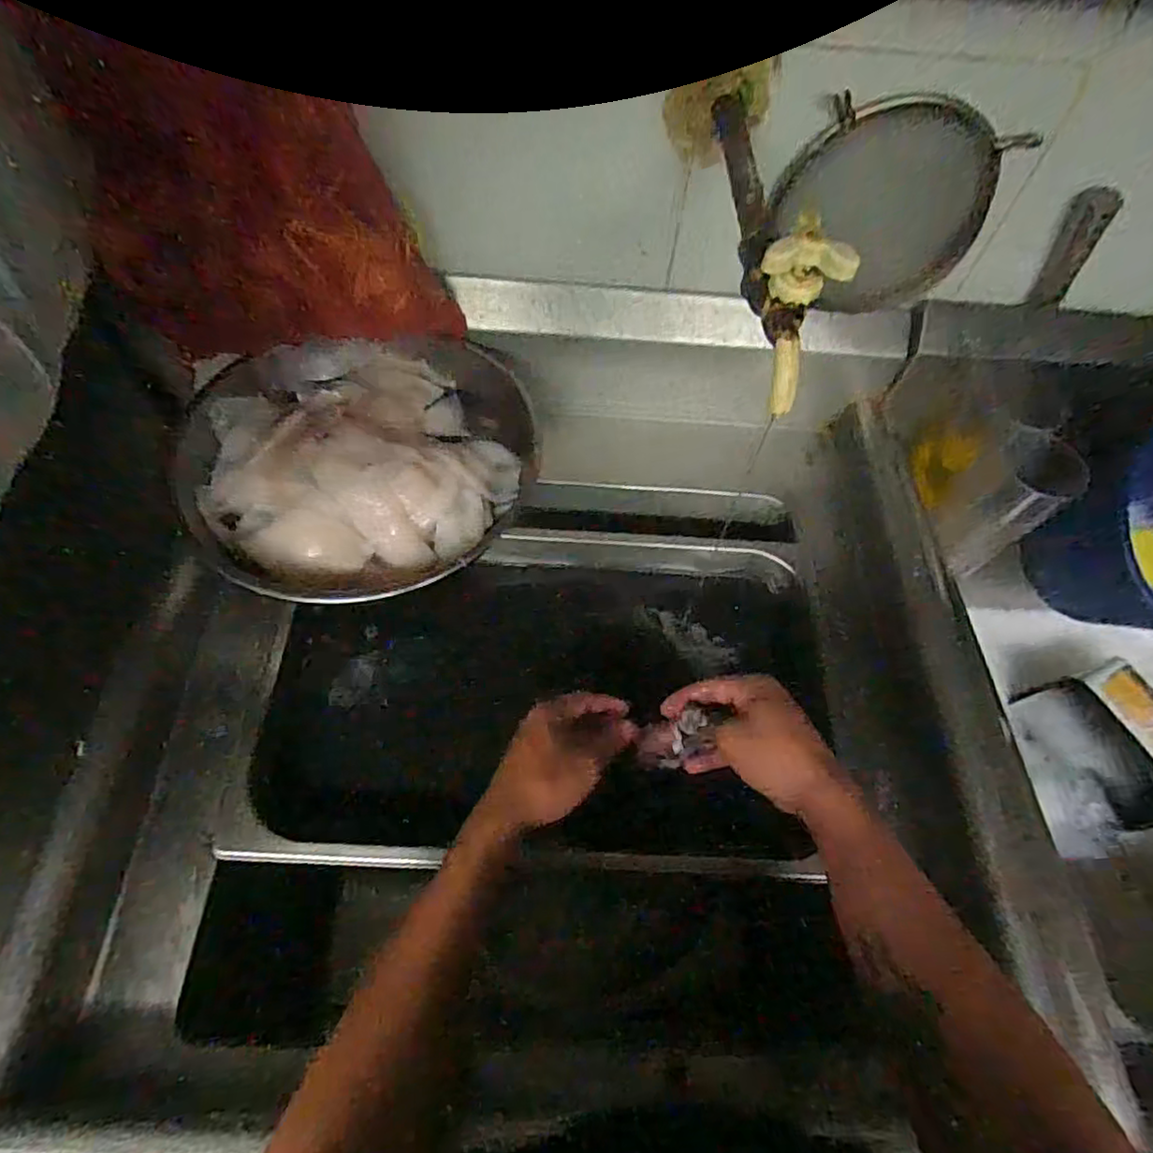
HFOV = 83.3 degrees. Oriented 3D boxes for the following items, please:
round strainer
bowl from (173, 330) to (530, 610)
[{"bbox_3d":[0.276,-0.330,0.604,0.199,0.185,0.034,1,59,-3],"label":"round strainer"},{"bbox_3d":[-0.187,-0.118,0.600,0.282,0.095,0.277,2,59,-3],"label":"bowl"}]

